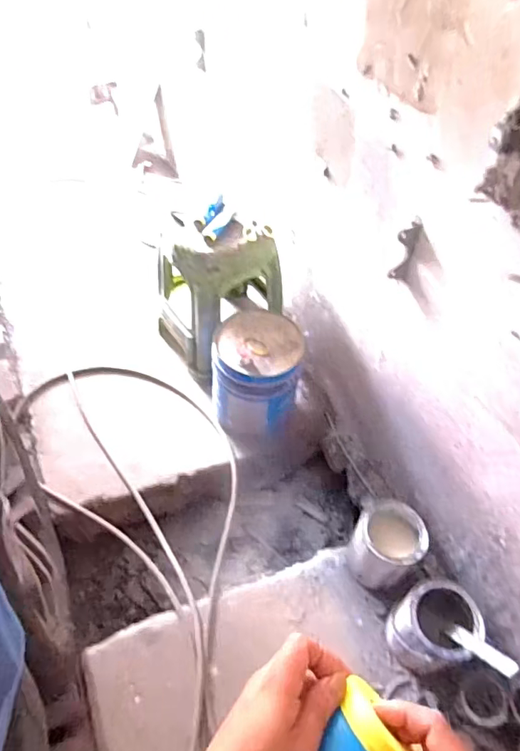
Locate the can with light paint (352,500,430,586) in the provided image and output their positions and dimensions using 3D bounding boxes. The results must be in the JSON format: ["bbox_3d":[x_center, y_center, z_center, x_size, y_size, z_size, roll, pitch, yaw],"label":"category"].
[{"bbox_3d":[0.317,0.451,1.309,0.184,0.201,0.156,-33,61,-29],"label":"can with light paint"}]

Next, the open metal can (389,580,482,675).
[{"bbox_3d":[0.401,0.596,1.189,0.169,0.208,0.159,3,50,-4],"label":"open metal can"}]

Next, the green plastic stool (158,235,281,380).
[{"bbox_3d":[-0.138,-0.288,1.722,0.366,0.493,0.363,-24,56,-23],"label":"green plastic stool"}]

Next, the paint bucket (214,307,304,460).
[{"bbox_3d":[-0.013,-0.004,1.560,0.257,0.360,0.273,-3,51,-8],"label":"paint bucket"}]

